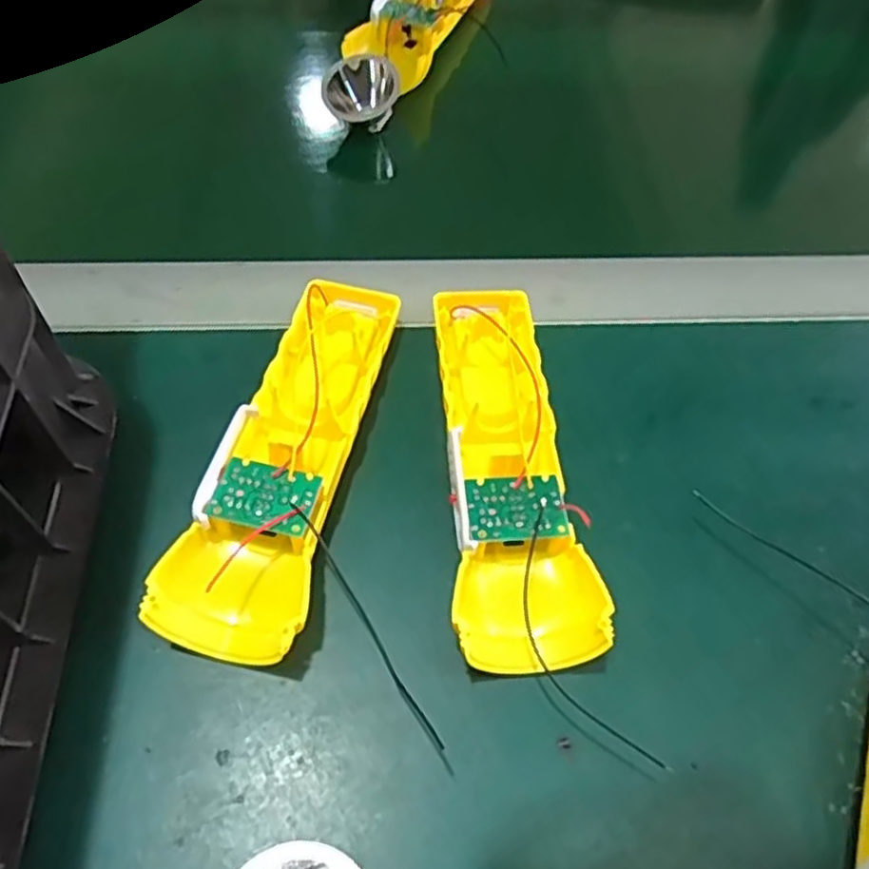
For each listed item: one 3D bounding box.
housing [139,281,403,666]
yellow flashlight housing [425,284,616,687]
[{"bbox_3d":[-0.054,0.003,0.280,0.048,0.026,0.164,13,59,3],"label":"housing"},{"bbox_3d":[0.026,0.008,0.281,0.050,0.028,0.163,-4,60,-6],"label":"yellow flashlight housing"}]

